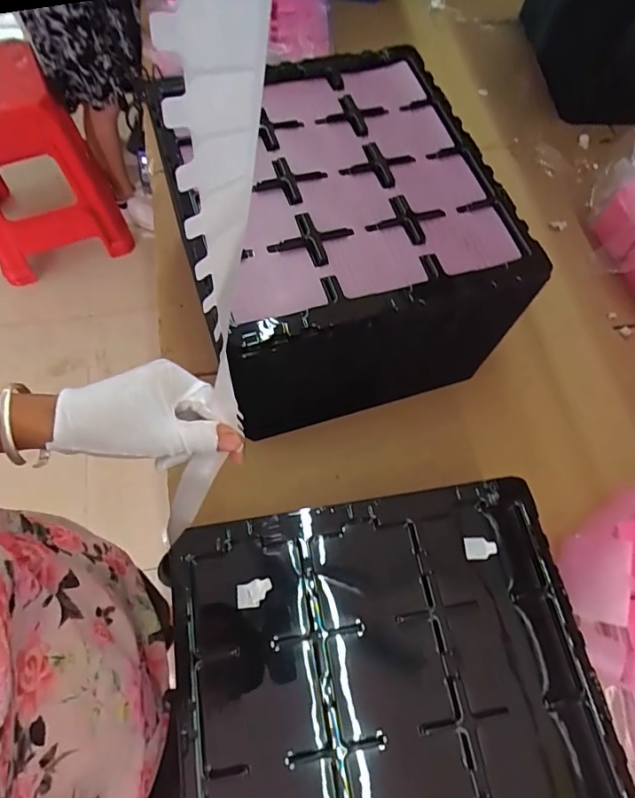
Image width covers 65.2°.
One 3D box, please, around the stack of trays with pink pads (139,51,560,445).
[{"bbox_3d":[0.012,-0.207,0.623,0.329,0.213,0.396,-16,68,-11],"label":"stack of trays with pink pads"}]

